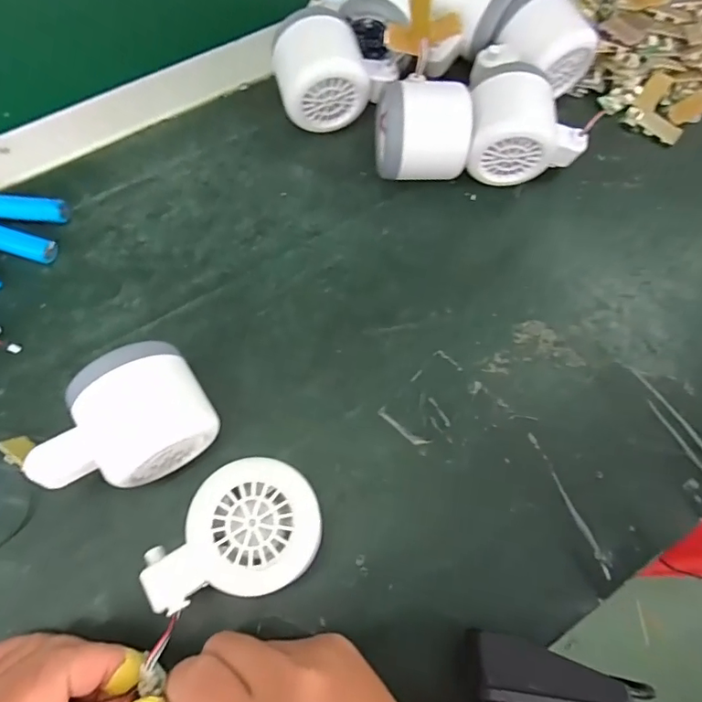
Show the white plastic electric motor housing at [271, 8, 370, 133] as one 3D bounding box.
[{"bbox_3d":[-0.019,-0.186,0.344,0.058,0.062,0.045,-9,71,-6],"label":"white plastic electric motor housing"}]

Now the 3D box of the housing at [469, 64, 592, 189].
[{"bbox_3d":[0.117,-0.143,0.335,0.078,0.064,0.047,7,70,0],"label":"housing"}]

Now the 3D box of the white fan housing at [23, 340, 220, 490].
[{"bbox_3d":[-0.115,0.040,0.261,0.083,0.053,0.054,-34,75,-14],"label":"white fan housing"}]

